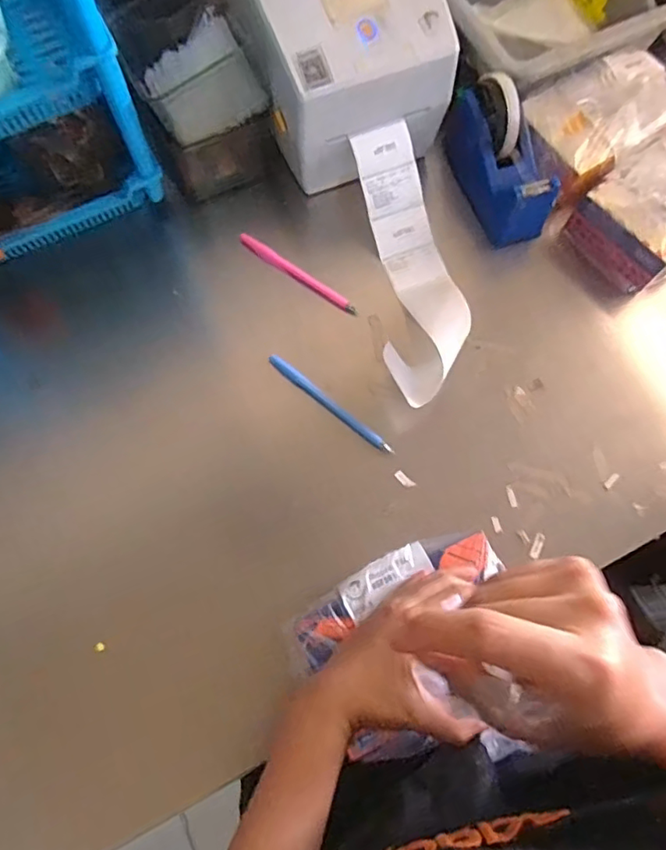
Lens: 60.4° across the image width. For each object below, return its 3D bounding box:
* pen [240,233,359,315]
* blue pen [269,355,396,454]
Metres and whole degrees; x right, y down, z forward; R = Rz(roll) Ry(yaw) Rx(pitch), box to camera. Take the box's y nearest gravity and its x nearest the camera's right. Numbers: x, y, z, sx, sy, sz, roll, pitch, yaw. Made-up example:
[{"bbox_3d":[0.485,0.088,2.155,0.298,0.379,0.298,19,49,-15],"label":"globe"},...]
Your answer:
[{"bbox_3d":[-0.039,-0.165,0.628,0.157,0.014,0.016,35,75,9],"label":"pen"},{"bbox_3d":[-0.003,-0.020,0.569,0.153,0.009,0.010,38,76,10],"label":"blue pen"}]

